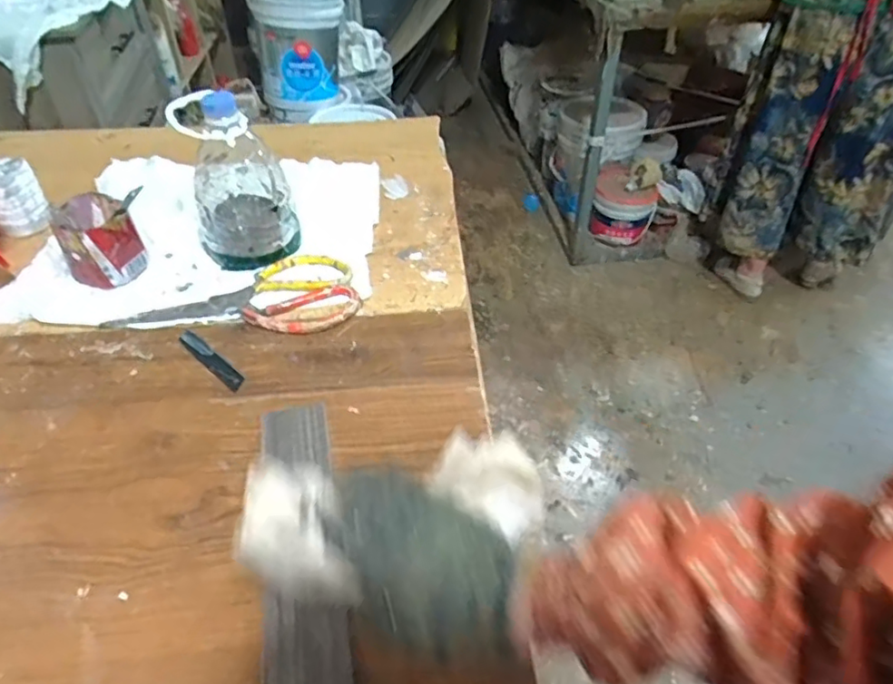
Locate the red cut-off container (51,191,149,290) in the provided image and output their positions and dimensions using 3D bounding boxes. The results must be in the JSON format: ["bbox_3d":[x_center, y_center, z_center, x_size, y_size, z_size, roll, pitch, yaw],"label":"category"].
[{"bbox_3d":[-0.357,-0.103,0.613,0.070,0.067,0.081,-30,52,-27],"label":"red cut-off container"}]

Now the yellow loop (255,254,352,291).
[{"bbox_3d":[-0.148,-0.076,0.625,0.093,0.009,0.060,-2,45,-3],"label":"yellow loop"}]

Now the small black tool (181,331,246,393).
[{"bbox_3d":[-0.214,0.015,0.540,0.096,0.004,0.016,33,53,29],"label":"small black tool"}]

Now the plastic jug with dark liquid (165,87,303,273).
[{"bbox_3d":[-0.213,-0.165,0.604,0.098,0.160,0.085,-13,46,-13],"label":"plastic jug with dark liquid"}]

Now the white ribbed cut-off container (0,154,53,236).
[{"bbox_3d":[-0.497,-0.168,0.678,0.063,0.068,0.078,-33,54,-29],"label":"white ribbed cut-off container"}]

